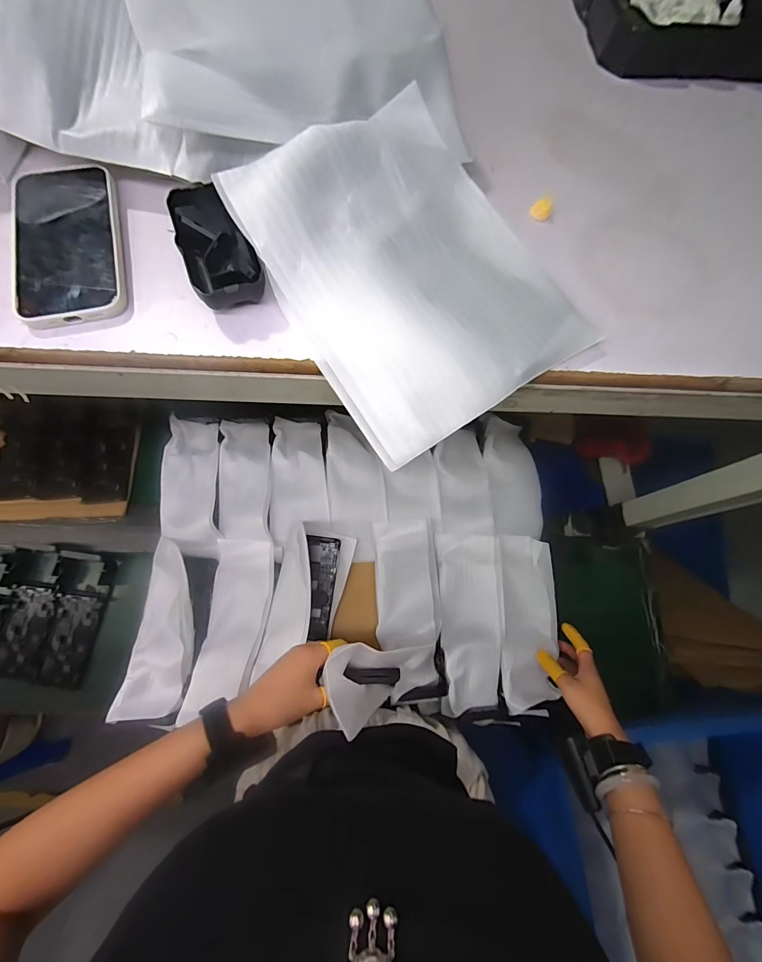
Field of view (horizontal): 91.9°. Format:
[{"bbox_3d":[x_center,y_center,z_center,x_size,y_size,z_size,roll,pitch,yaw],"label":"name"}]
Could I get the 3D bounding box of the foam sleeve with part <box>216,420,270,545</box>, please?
[{"bbox_3d":[-0.216,-0.004,0.585,0.082,0.017,0.193,-1,72,-5],"label":"foam sleeve with part"}]

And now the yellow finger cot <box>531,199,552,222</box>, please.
[{"bbox_3d":[0.145,-0.245,0.332,0.017,0.011,0.015,23,72,5],"label":"yellow finger cot"}]

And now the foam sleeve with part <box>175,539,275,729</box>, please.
[{"bbox_3d":[-0.211,0.203,0.527,0.094,0.022,0.229,2,71,12],"label":"foam sleeve with part"}]

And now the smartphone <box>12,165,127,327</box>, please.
[{"bbox_3d":[-0.251,-0.194,0.295,0.079,0.014,0.156,-14,73,-7],"label":"smartphone"}]

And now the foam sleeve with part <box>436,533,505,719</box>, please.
[{"bbox_3d":[0.134,0.197,0.533,0.087,0.036,0.234,1,71,-5],"label":"foam sleeve with part"}]

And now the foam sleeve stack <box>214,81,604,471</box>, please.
[{"bbox_3d":[0.023,-0.162,0.276,0.194,0.028,0.245,-31,85,-11],"label":"foam sleeve stack"}]

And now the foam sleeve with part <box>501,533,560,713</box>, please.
[{"bbox_3d":[0.219,0.202,0.541,0.082,0.042,0.232,6,76,0],"label":"foam sleeve with part"}]

